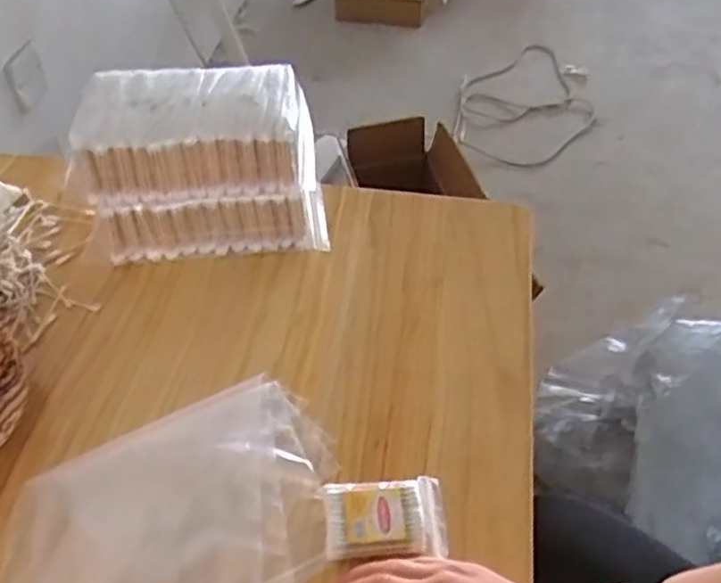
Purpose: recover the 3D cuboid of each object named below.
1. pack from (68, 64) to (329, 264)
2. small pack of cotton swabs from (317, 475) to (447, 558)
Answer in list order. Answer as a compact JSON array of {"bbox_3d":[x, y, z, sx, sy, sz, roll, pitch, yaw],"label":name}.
[{"bbox_3d":[-0.150,-0.123,0.719,0.221,0.169,0.117,0,47,1],"label":"pack"},{"bbox_3d":[0.018,0.168,0.538,0.088,0.017,0.060,-1,47,0],"label":"small pack of cotton swabs"}]

